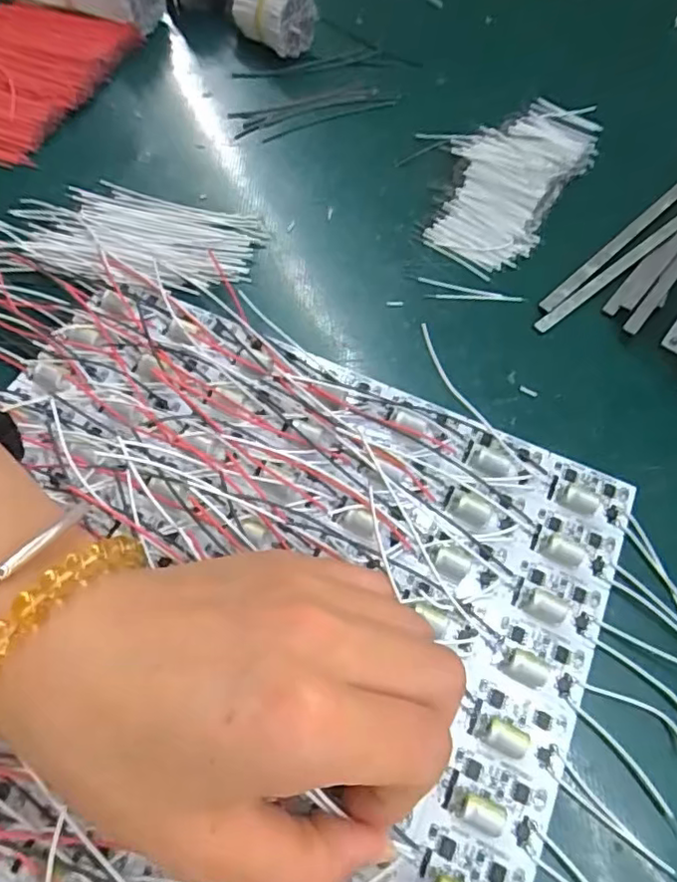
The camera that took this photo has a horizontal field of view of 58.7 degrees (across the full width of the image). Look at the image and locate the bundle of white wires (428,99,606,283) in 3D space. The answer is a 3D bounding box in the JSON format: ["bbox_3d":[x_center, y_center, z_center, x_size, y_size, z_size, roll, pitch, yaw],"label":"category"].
[{"bbox_3d":[0.093,-0.144,0.319,0.060,0.012,0.142,30,64,14],"label":"bundle of white wires"}]

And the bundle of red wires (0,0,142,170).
[{"bbox_3d":[-0.189,-0.214,0.348,0.101,0.009,0.127,10,61,4],"label":"bundle of red wires"}]

